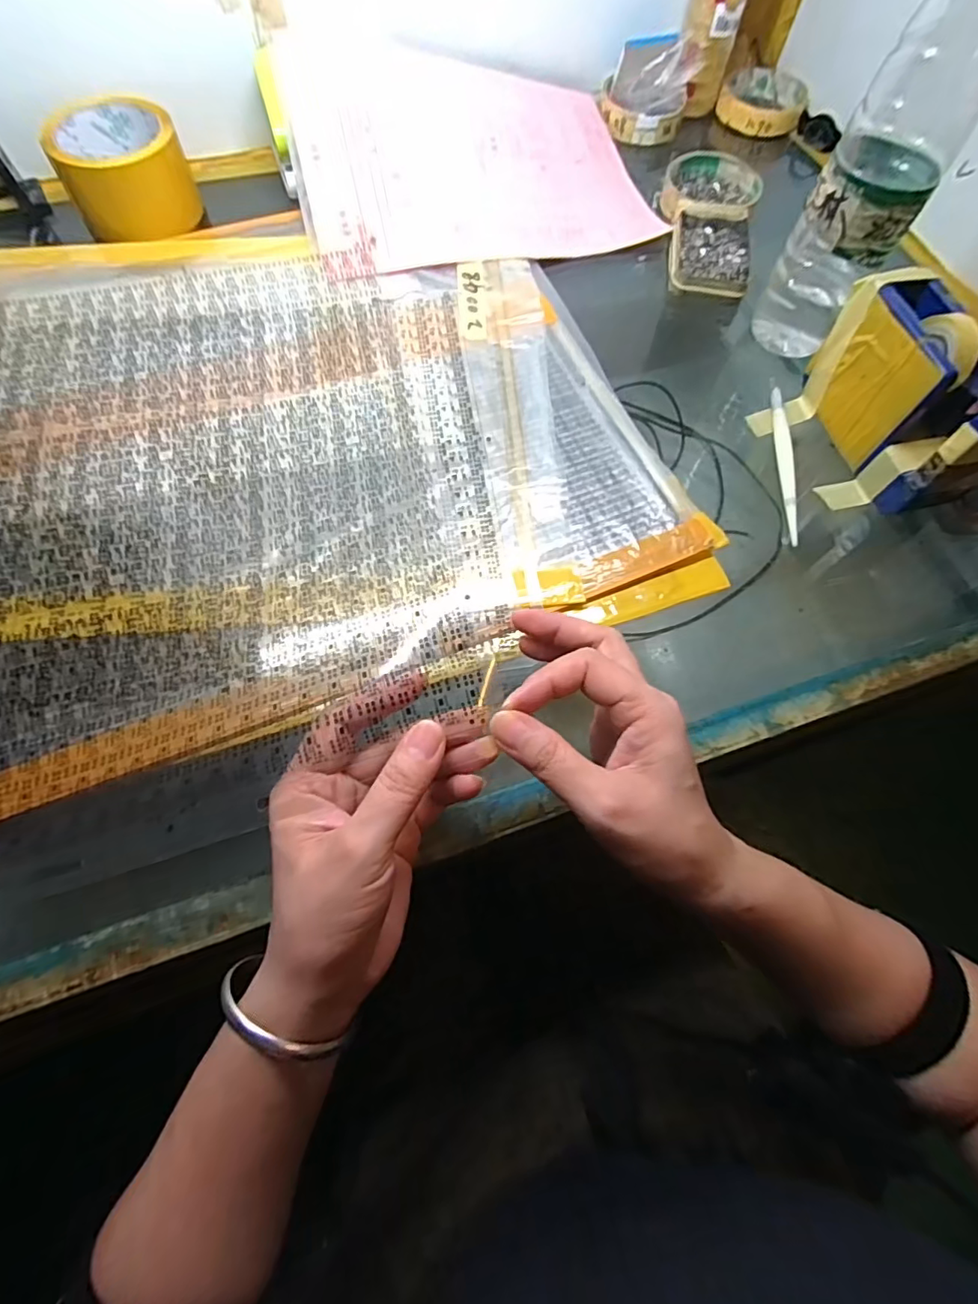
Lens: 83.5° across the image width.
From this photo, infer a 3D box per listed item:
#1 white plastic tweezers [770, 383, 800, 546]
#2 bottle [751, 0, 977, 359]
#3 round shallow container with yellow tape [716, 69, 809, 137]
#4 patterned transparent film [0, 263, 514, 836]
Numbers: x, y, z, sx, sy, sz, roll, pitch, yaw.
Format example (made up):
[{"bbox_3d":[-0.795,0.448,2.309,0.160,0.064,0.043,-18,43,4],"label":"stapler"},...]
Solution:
[{"bbox_3d":[0.205,-0.131,0.379,0.009,0.008,0.132,6,68,0],"label":"white plastic tweezers"},{"bbox_3d":[0.246,-0.302,0.333,0.062,0.219,0.067,33,70,10],"label":"bottle"},{"bbox_3d":[0.283,-0.568,0.569,0.086,0.025,0.092,20,68,7],"label":"round shallow container with yellow tape"},{"bbox_3d":[-0.222,-0.110,0.320,0.440,0.063,0.402,-10,69,-6],"label":"patterned transparent film"}]

